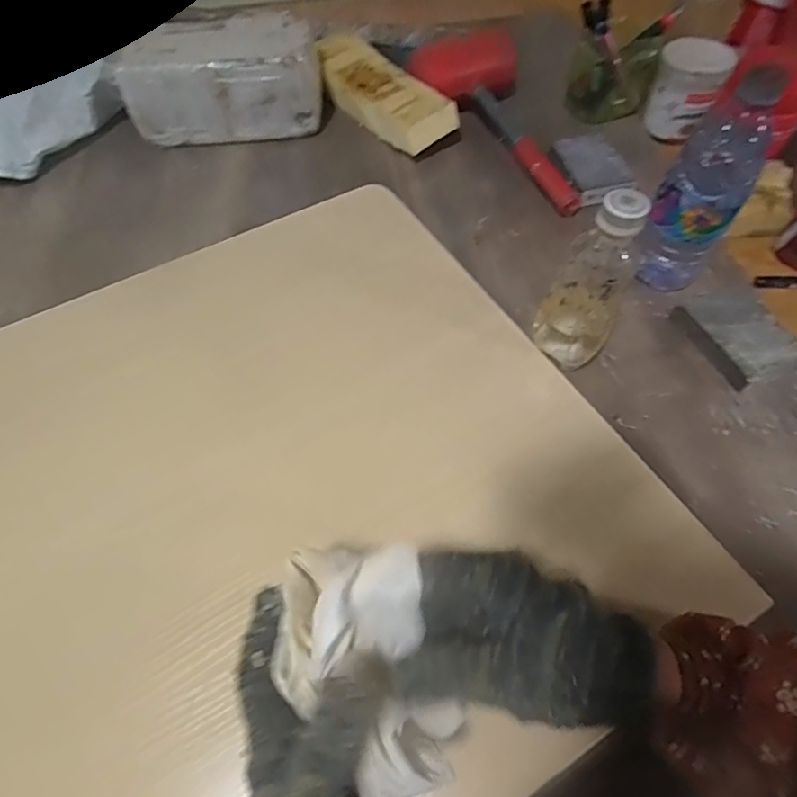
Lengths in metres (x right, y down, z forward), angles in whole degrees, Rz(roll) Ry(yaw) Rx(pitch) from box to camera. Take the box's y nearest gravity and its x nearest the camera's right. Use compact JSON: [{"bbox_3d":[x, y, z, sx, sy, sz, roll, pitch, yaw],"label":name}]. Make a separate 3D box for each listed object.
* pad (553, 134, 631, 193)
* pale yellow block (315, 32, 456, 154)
[{"bbox_3d":[0.227,-0.277,0.604,0.072,0.017,0.097,-12,60,-5],"label":"pad"},{"bbox_3d":[-0.021,-0.395,0.665,0.081,0.051,0.240,-36,61,-15],"label":"pale yellow block"}]

